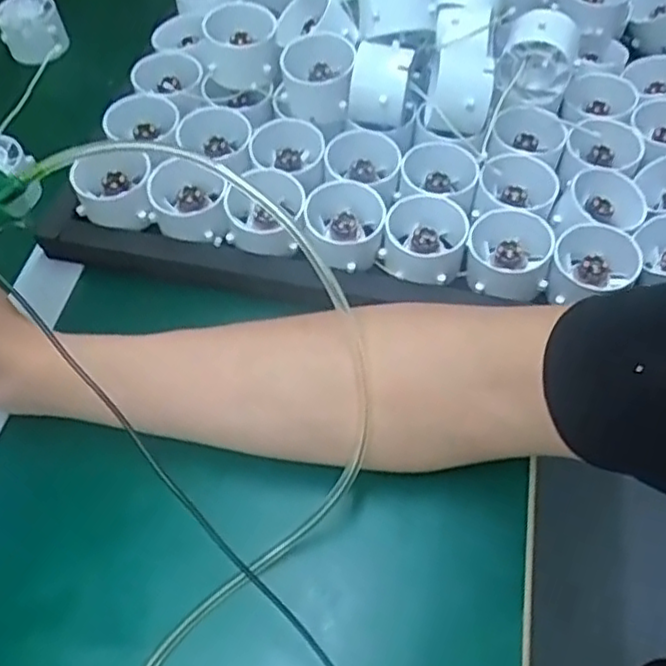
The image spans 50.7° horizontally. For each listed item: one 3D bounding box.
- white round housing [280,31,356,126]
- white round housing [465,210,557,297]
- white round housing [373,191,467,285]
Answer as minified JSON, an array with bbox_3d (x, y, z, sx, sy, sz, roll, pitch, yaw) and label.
[{"bbox_3d":[-0.010,-0.172,0.482,0.048,0.047,0.047,-1,56,1],"label":"white round housing"},{"bbox_3d":[0.107,-0.048,0.430,0.049,0.029,0.048,-1,56,1],"label":"white round housing"},{"bbox_3d":[0.056,-0.062,0.437,0.051,0.024,0.056,-1,56,1],"label":"white round housing"}]

